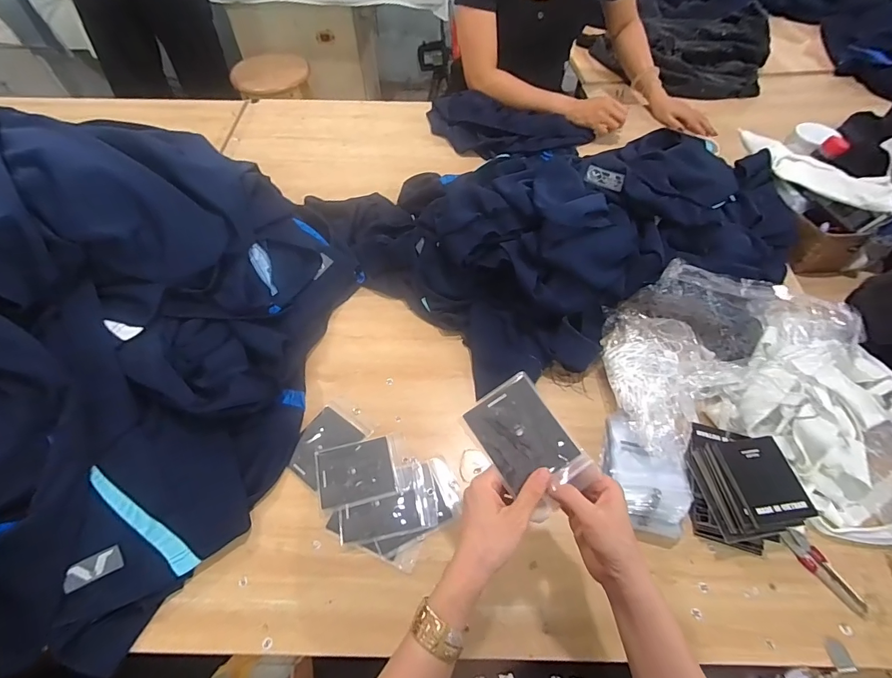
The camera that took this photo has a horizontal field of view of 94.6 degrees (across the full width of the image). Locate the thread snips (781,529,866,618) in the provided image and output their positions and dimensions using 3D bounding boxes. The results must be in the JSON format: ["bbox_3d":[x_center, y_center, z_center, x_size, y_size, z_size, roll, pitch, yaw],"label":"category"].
[{"bbox_3d":[0.462,0.283,0.502,0.028,0.006,0.100,-29,62,-17],"label":"thread snips"}]

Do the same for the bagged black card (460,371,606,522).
[{"bbox_3d":[0.084,0.106,0.420,0.082,0.007,0.126,-33,73,-9],"label":"bagged black card"}]

